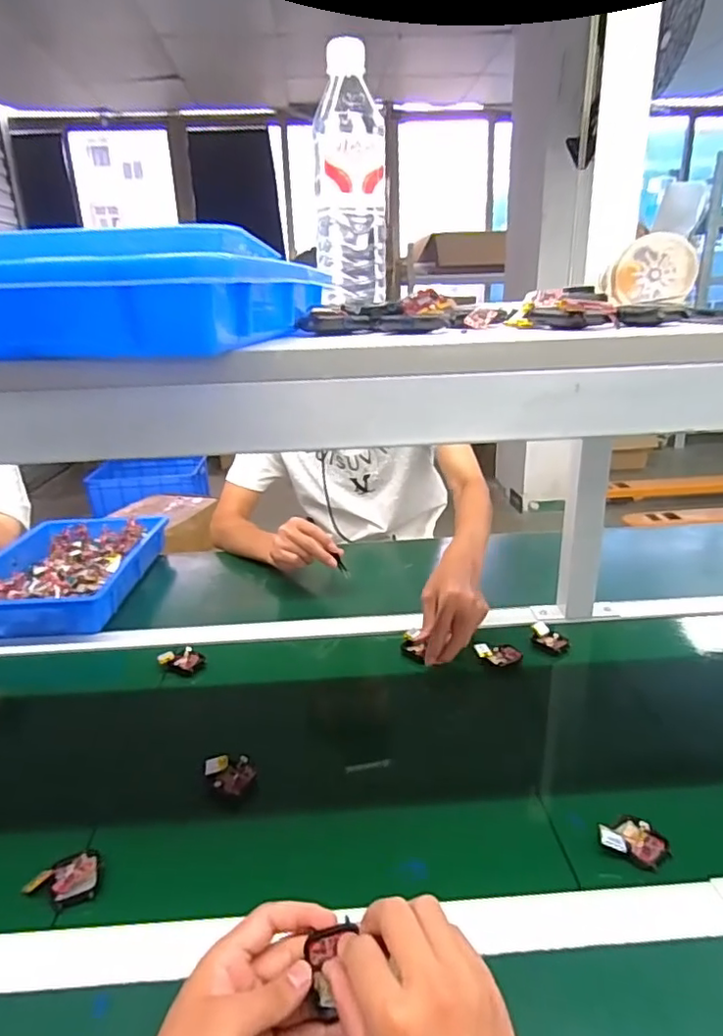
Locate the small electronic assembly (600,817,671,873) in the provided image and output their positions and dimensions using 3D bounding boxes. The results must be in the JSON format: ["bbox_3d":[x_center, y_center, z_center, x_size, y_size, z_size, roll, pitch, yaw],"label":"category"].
[{"bbox_3d":[0.233,0.269,0.501,0.051,0.016,0.046,10,25,27],"label":"small electronic assembly"}]

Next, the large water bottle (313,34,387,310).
[{"bbox_3d":[-0.010,-0.289,0.505,0.060,0.194,0.072,0,22,3],"label":"large water bottle"}]

